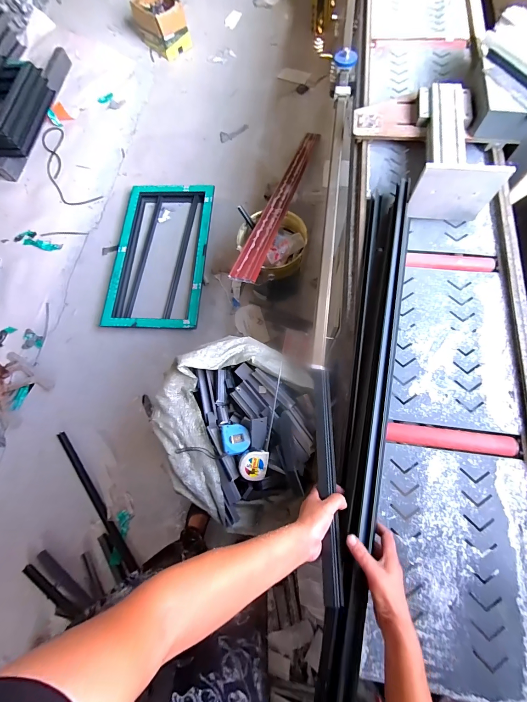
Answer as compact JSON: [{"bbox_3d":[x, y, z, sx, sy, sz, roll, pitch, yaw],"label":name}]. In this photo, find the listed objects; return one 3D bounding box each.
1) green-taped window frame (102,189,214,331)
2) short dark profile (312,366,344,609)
[{"bbox_3d":[-0.545,-0.519,1.622,0.481,0.098,0.857,2,73,2],"label":"green-taped window frame"},{"bbox_3d":[0.114,0.211,0.535,0.031,0.021,0.381,1,64,1],"label":"short dark profile"}]

